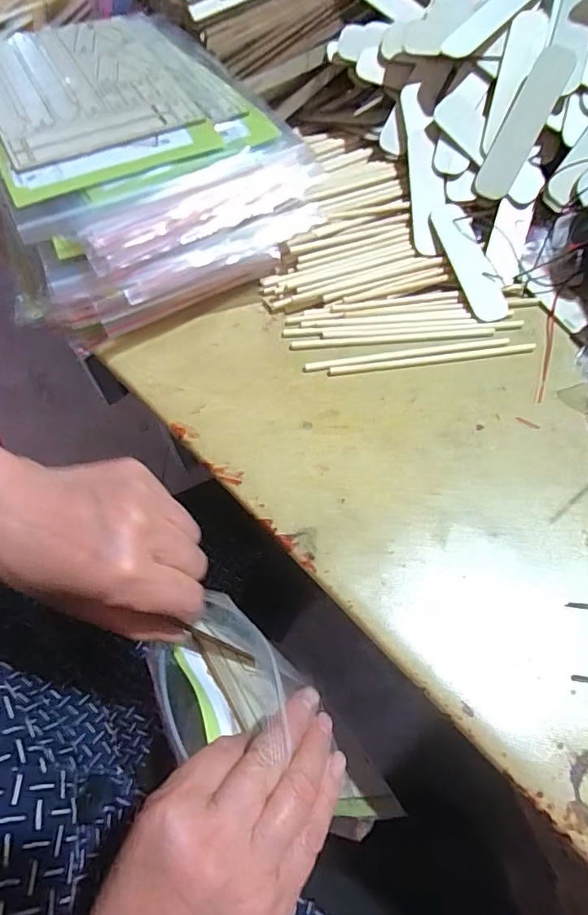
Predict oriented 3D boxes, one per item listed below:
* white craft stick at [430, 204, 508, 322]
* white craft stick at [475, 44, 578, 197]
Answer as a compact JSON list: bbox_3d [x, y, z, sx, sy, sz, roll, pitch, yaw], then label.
[{"bbox_3d":[0.137,-0.153,0.392,0.028,0.006,0.103,-20,79,-9],"label":"white craft stick"},{"bbox_3d":[0.175,-0.254,0.383,0.028,0.011,0.106,30,105,15],"label":"white craft stick"}]

